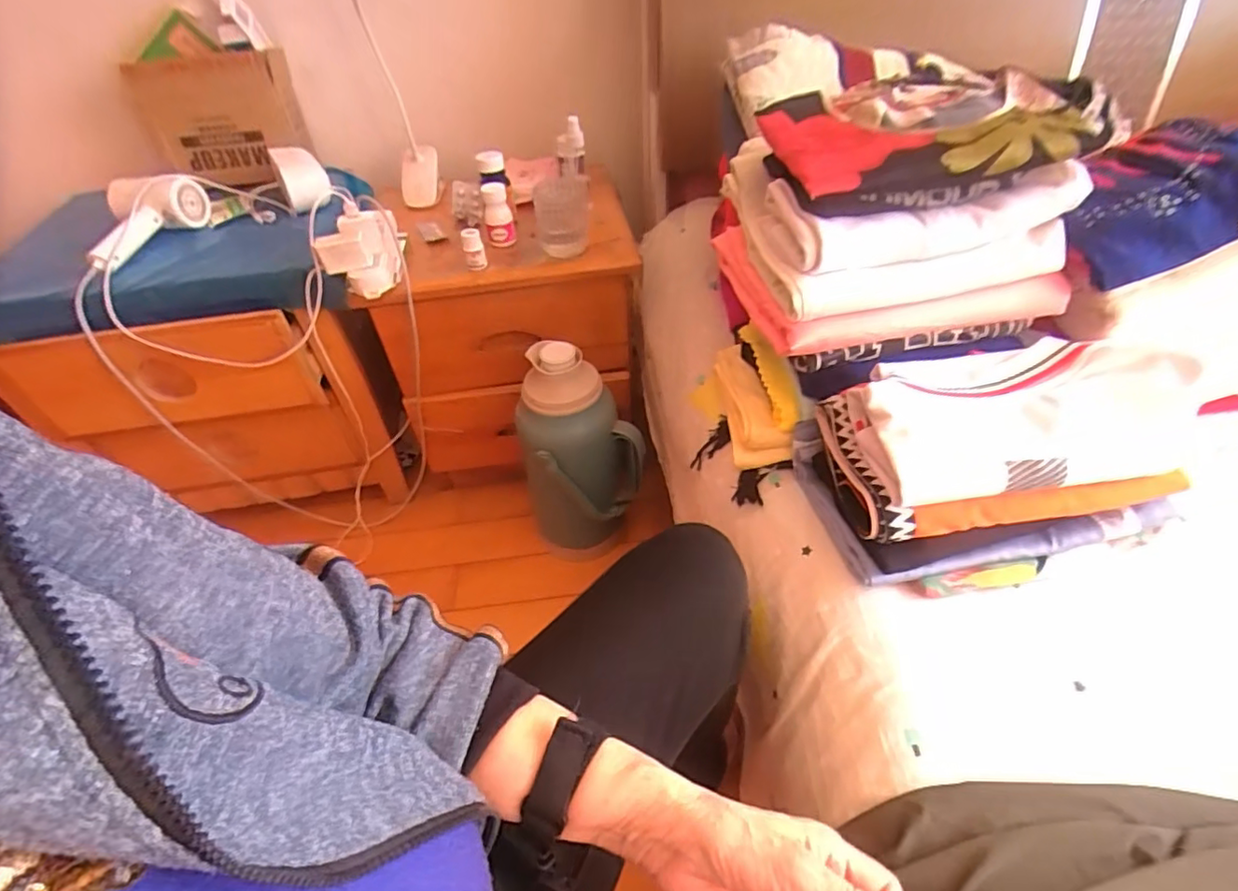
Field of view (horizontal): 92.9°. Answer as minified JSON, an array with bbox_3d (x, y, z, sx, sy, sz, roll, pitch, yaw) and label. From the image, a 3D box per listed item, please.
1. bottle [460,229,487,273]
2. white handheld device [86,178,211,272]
[{"bbox_3d":[-0.206,-0.277,0.832,0.028,0.049,0.035,-14,45,-9],"label":"bottle"},{"bbox_3d":[-0.670,-0.319,0.836,0.126,0.068,0.160,-14,45,-8],"label":"white handheld device"}]

